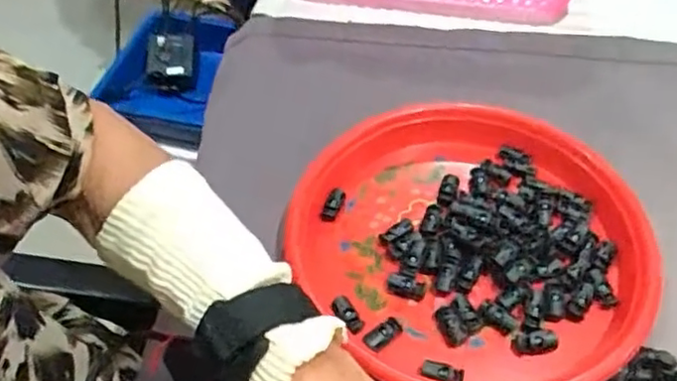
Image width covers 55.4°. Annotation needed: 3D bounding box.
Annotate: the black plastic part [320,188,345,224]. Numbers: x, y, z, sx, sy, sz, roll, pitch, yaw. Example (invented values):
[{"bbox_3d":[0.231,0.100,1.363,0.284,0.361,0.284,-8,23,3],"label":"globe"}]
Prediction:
[{"bbox_3d":[-0.004,0.011,0.499,0.013,0.008,0.030,19,53,16],"label":"black plastic part"}]

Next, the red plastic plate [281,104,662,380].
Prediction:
[{"bbox_3d":[0.102,0.033,0.469,0.238,0.024,0.242,0,50,0],"label":"red plastic plate"}]

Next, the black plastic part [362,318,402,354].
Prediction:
[{"bbox_3d":[0.029,0.096,0.430,0.029,0.011,0.013,-37,59,-26],"label":"black plastic part"}]

